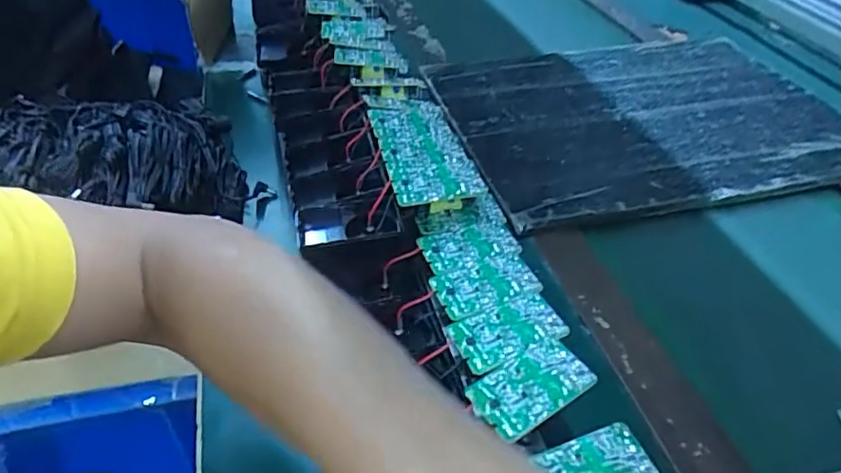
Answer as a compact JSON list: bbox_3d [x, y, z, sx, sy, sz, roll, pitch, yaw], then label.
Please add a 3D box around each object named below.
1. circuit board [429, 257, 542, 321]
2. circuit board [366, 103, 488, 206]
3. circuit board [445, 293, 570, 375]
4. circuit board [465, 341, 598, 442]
[{"bbox_3d":[0.042,0.031,0.367,0.062,0.004,0.036,-12,43,-16],"label":"circuit board"},{"bbox_3d":[0.000,-0.071,0.448,0.065,0.019,0.121,-11,43,-13],"label":"circuit board"},{"bbox_3d":[0.051,0.055,0.341,0.064,0.004,0.037,-16,44,-20],"label":"circuit board"},{"bbox_3d":[0.060,0.080,0.313,0.062,0.004,0.035,-26,50,-21],"label":"circuit board"}]

